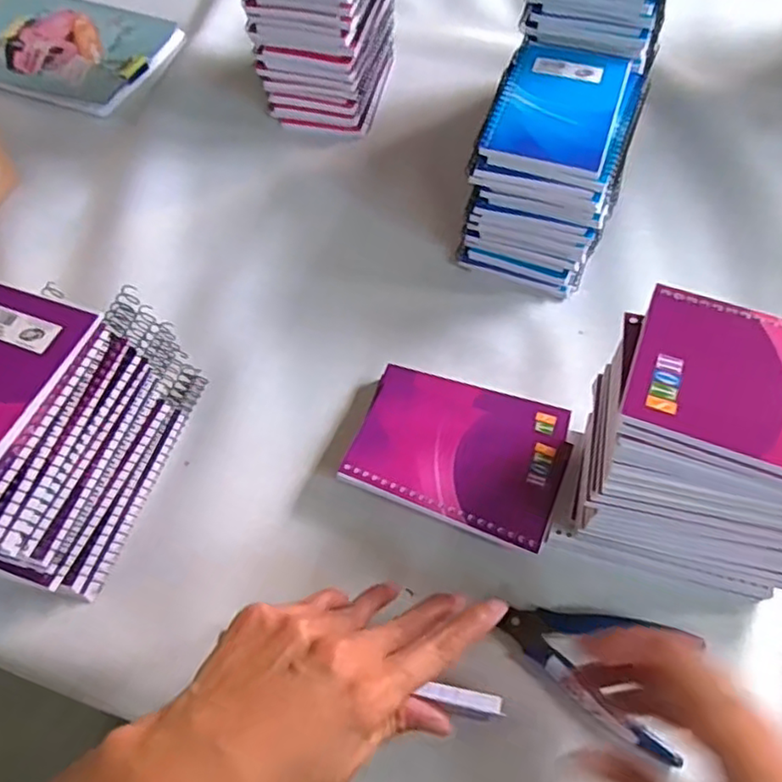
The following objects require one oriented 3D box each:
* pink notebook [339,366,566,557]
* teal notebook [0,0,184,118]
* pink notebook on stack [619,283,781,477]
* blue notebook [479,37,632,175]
[{"bbox_3d":[0.045,0.036,0.420,0.130,0.010,0.103,16,54,10],"label":"pink notebook"},{"bbox_3d":[-0.348,-0.361,0.678,0.215,0.016,0.159,18,62,9],"label":"teal notebook"},{"bbox_3d":[0.179,0.001,0.298,0.130,0.010,0.079,19,65,12],"label":"pink notebook on stack"},{"bbox_3d":[0.120,-0.207,0.465,0.084,0.010,0.137,17,59,10],"label":"blue notebook"}]

